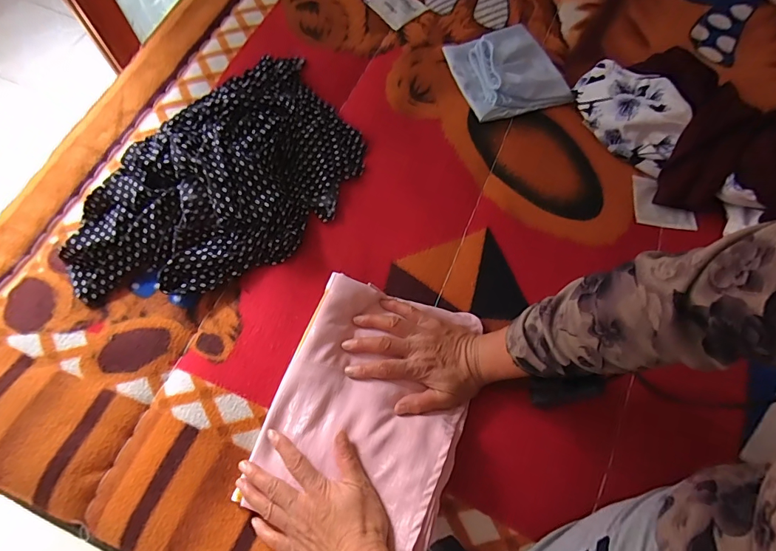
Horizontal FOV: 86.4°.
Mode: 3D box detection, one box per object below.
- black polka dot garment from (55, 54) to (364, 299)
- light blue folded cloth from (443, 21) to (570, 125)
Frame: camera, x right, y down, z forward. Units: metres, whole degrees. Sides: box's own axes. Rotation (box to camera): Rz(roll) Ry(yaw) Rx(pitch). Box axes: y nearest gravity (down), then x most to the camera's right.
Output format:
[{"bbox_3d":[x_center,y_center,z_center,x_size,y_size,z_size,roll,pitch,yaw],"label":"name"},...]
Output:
[{"bbox_3d":[-0.203,-0.119,0.504,0.246,0.060,0.397,40,72,12],"label":"black polka dot garment"},{"bbox_3d":[0.175,-0.305,0.614,0.149,0.029,0.151,-17,71,-9],"label":"light blue folded cloth"}]

